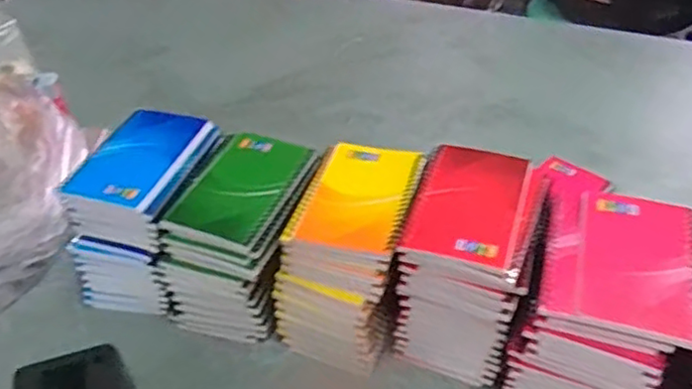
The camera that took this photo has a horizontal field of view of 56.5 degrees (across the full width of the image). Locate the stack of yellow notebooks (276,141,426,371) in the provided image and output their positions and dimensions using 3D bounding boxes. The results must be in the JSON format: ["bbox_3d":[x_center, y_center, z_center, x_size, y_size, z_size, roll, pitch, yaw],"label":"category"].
[{"bbox_3d":[0.006,0.055,0.579,0.104,0.141,0.141,7,43,15],"label":"stack of yellow notebooks"}]

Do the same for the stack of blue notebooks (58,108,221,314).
[{"bbox_3d":[-0.187,0.020,0.626,0.112,0.154,0.137,10,44,17],"label":"stack of blue notebooks"}]

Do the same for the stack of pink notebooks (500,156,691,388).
[{"bbox_3d":[0.201,0.097,0.508,0.116,0.143,0.141,15,46,22],"label":"stack of pink notebooks"}]

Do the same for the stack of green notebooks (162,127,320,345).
[{"bbox_3d":[-0.092,0.044,0.601,0.116,0.145,0.136,10,44,17],"label":"stack of green notebooks"}]

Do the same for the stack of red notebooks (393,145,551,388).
[{"bbox_3d":[0.107,0.064,0.550,0.100,0.150,0.143,13,45,16],"label":"stack of red notebooks"}]

